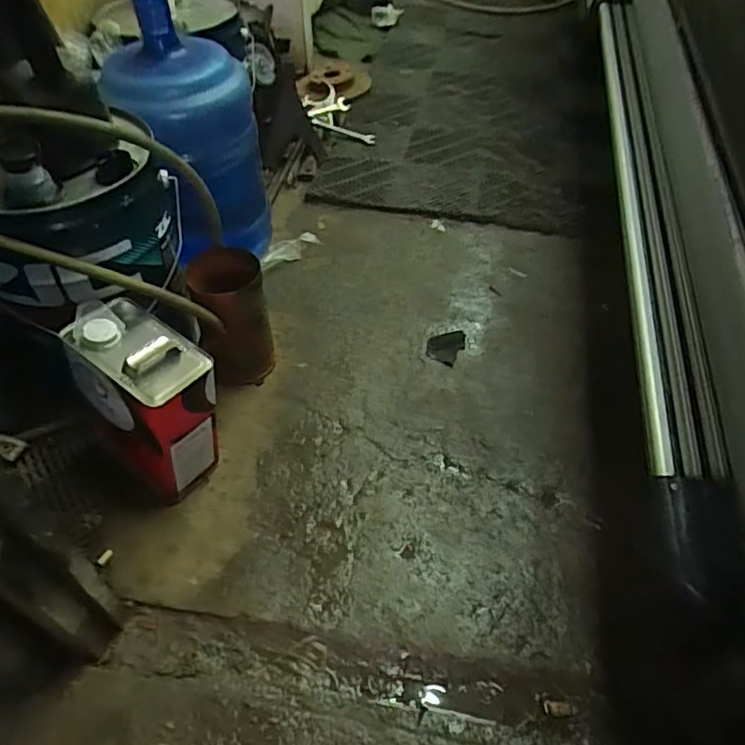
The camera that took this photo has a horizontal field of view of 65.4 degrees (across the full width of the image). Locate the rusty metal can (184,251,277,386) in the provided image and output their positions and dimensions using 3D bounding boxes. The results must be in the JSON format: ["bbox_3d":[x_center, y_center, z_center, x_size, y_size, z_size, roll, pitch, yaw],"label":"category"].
[{"bbox_3d":[-0.233,-0.087,0.968,0.113,0.220,0.126,-8,46,-13],"label":"rusty metal can"}]

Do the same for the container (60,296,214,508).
[{"bbox_3d":[-0.314,0.051,0.822,0.192,0.266,0.122,35,52,27],"label":"container"}]

